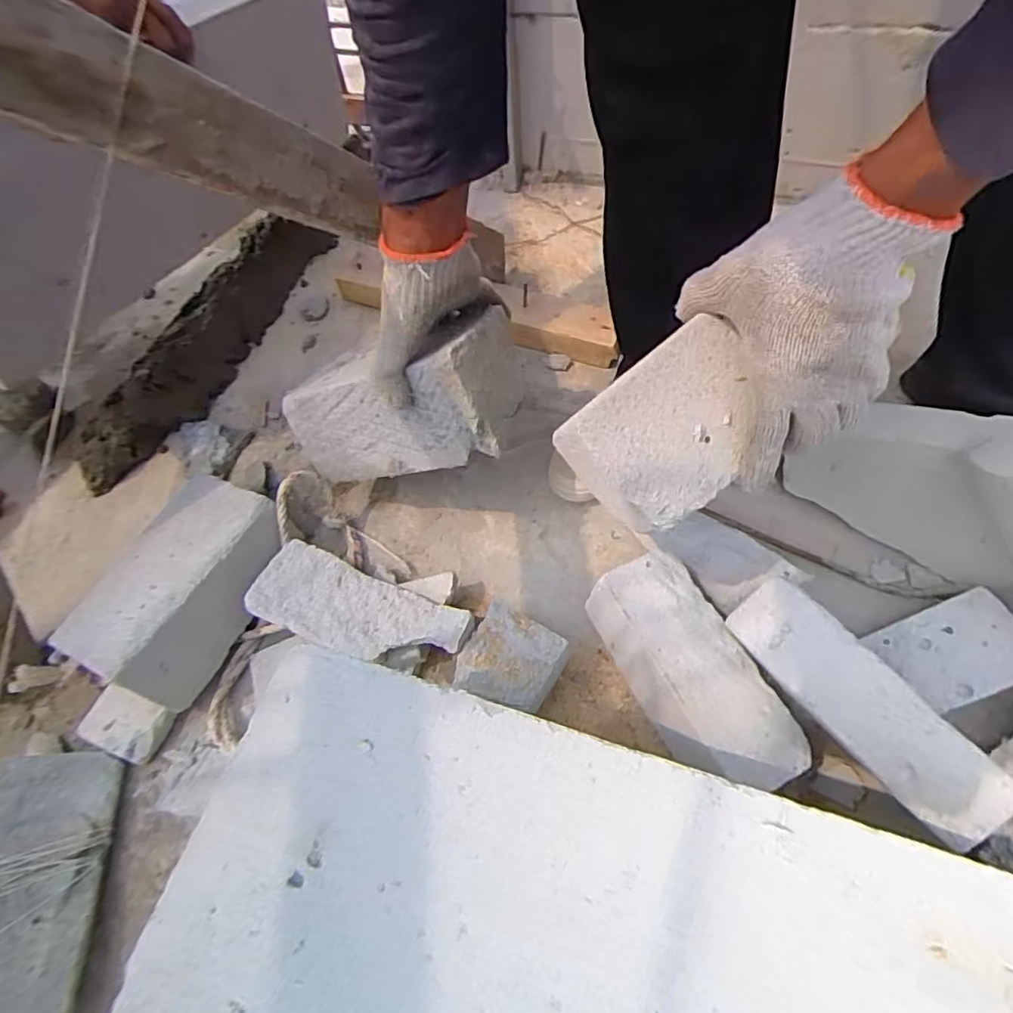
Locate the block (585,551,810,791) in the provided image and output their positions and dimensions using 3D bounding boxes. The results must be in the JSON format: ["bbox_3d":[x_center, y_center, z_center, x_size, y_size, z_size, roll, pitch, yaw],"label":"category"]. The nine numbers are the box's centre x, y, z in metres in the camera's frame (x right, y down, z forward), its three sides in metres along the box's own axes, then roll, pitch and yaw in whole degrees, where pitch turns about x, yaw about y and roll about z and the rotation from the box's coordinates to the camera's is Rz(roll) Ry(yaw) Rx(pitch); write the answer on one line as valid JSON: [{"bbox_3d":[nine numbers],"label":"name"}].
[{"bbox_3d":[0.154,0.144,0.511,0.082,0.082,0.195,-26,61,-9],"label":"block"}]

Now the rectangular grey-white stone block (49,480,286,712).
[{"bbox_3d":[-0.308,0.079,0.591,0.117,0.110,0.200,23,65,18],"label":"rectangular grey-white stone block"}]

